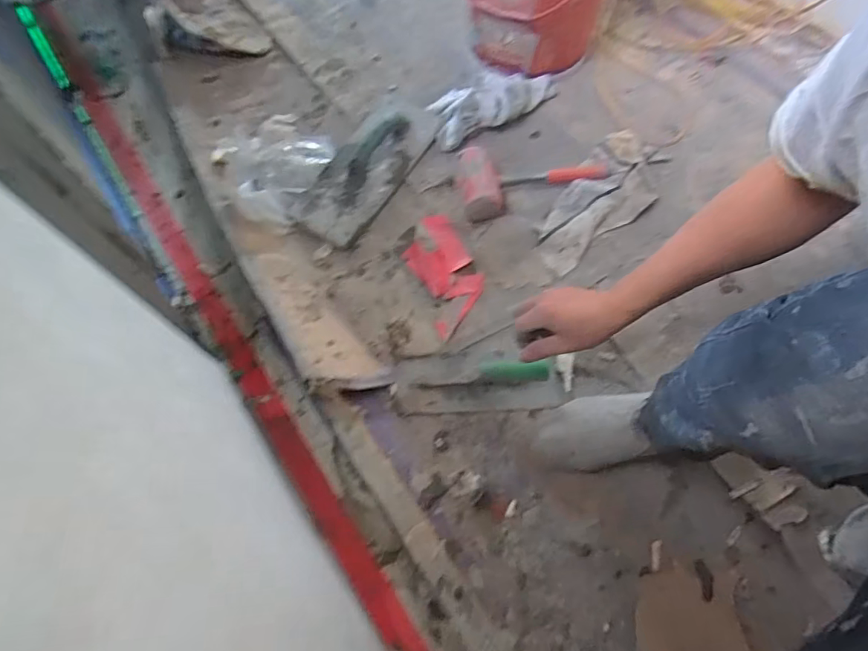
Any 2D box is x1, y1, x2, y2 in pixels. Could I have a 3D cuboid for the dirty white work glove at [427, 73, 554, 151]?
[{"bbox_3d":[0.111,-0.453,1.024,0.274,0.043,0.130,-30,68,-12],"label":"dirty white work glove"}]

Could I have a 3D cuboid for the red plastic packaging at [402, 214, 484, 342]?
[{"bbox_3d":[0.018,-0.096,0.897,0.108,0.015,0.220,-22,66,-9],"label":"red plastic packaging"}]

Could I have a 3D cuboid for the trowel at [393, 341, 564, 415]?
[{"bbox_3d":[0.071,0.074,0.802,0.262,0.052,0.112,-5,65,-1],"label":"trowel"}]

